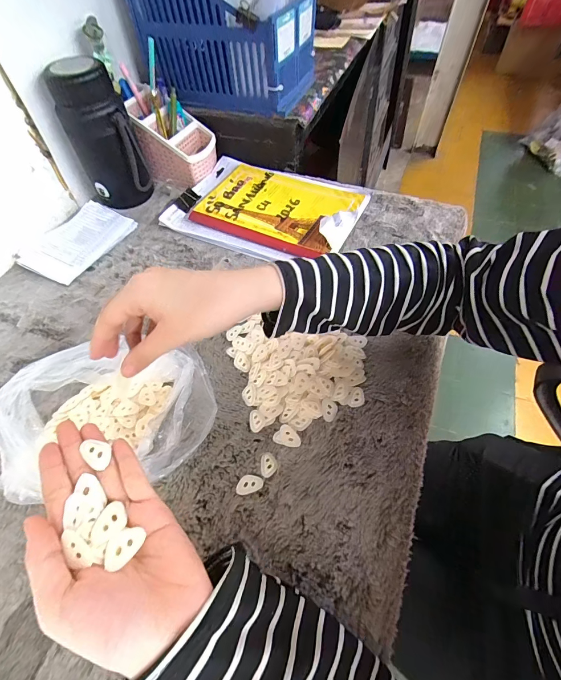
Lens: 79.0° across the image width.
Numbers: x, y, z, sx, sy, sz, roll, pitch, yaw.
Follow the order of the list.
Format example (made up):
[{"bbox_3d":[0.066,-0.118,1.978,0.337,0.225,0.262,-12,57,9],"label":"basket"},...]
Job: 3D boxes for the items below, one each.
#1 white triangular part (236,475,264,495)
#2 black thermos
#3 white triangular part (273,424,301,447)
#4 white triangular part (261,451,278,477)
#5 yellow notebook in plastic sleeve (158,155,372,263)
[{"bbox_3d":[-0.030,0.139,0.330,0.026,0.004,0.016,-12,55,-6],"label":"white triangular part"},{"bbox_3d":[-0.283,-0.312,0.540,0.104,0.188,0.086,-27,58,-16],"label":"black thermos"},{"bbox_3d":[0.008,0.102,0.356,0.027,0.004,0.020,33,62,22],"label":"white triangular part"},{"bbox_3d":[-0.012,0.124,0.341,0.017,0.004,0.024,-11,55,-6],"label":"white triangular part"},{"bbox_3d":[-0.024,-0.226,0.574,0.298,0.023,0.214,22,61,17],"label":"yellow notebook in plastic sleeve"}]

